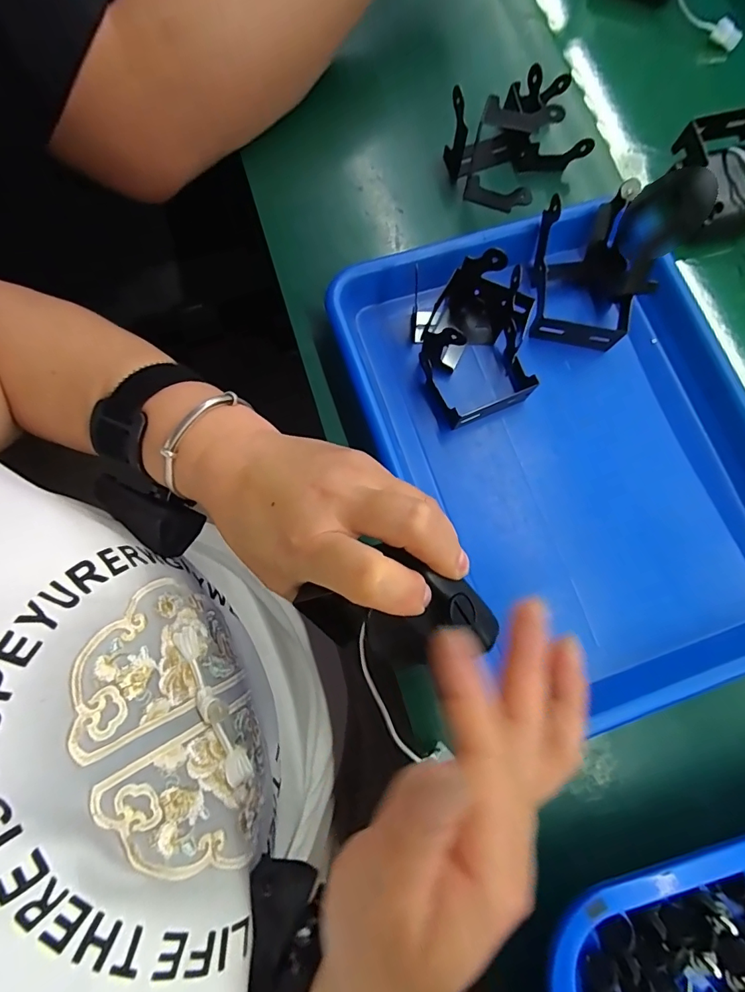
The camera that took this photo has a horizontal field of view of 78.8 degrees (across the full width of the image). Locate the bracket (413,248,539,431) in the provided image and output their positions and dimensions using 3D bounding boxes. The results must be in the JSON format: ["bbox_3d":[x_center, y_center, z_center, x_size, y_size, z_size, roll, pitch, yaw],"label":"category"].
[{"bbox_3d":[0.072,-0.106,0.305,0.082,0.056,0.092,-23,80,-6],"label":"bracket"}]

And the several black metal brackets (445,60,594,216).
[{"bbox_3d":[0.111,-0.272,0.332,0.096,0.083,0.068,-32,81,-7],"label":"several black metal brackets"}]

